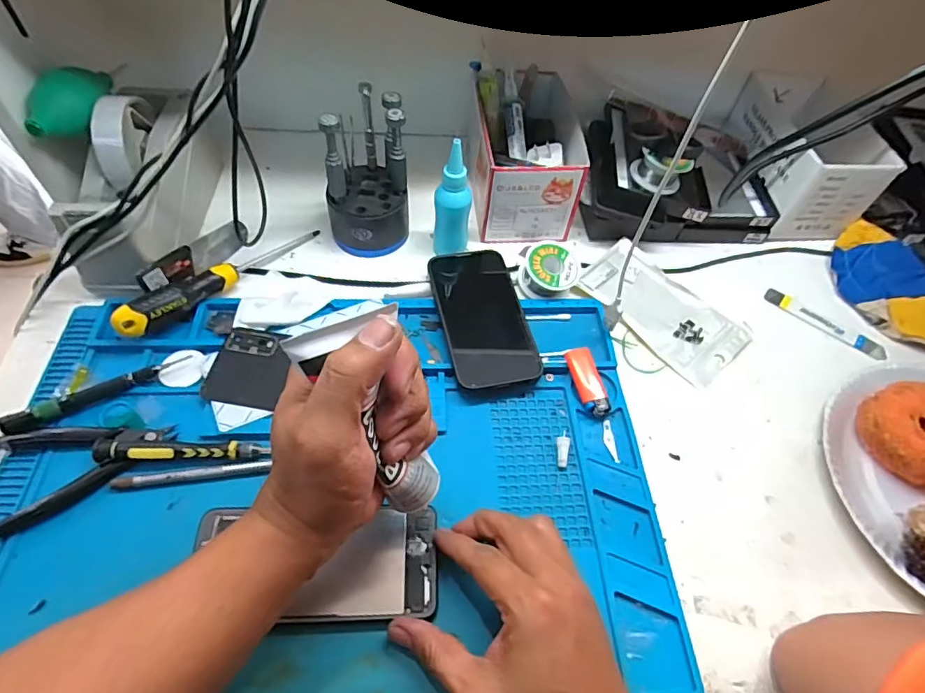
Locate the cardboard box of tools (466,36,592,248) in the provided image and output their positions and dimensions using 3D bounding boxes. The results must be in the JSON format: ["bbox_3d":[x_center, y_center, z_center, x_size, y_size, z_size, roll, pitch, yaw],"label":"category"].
[{"bbox_3d":[0.066,-0.208,0.542,0.105,0.093,0.173,-2,56,-5],"label":"cardboard box of tools"}]

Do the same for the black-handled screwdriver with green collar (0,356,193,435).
[{"bbox_3d":[-0.279,0.033,0.397,0.126,0.014,0.013,-28,62,-20],"label":"black-handled screwdriver with green collar"}]

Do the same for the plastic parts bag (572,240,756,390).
[{"bbox_3d":[0.191,-0.039,0.492,0.089,0.011,0.152,-33,64,-23],"label":"plastic parts bag"}]

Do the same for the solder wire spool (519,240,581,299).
[{"bbox_3d":[0.081,-0.069,0.492,0.052,0.038,0.046,23,68,0],"label":"solder wire spool"}]

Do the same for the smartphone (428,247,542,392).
[{"bbox_3d":[0.018,-0.030,0.457,0.072,0.006,0.144,-10,57,-9],"label":"smartphone"}]

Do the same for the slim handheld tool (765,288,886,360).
[{"bbox_3d":[0.351,-0.022,0.503,0.114,0.013,0.019,36,61,19],"label":"slim handheld tool"}]

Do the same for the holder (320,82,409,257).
[{"bbox_3d":[-0.091,-0.159,0.483,0.077,0.132,0.084,-6,57,-8],"label":"holder"}]

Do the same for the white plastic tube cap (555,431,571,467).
[{"bbox_3d":[0.076,0.078,0.391,0.011,0.009,0.028,4,56,-1],"label":"white plastic tube cap"}]

